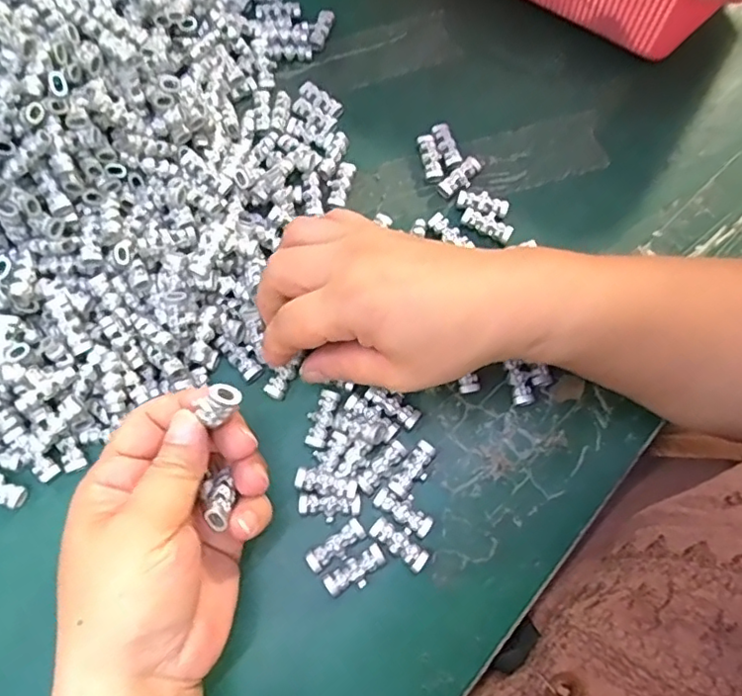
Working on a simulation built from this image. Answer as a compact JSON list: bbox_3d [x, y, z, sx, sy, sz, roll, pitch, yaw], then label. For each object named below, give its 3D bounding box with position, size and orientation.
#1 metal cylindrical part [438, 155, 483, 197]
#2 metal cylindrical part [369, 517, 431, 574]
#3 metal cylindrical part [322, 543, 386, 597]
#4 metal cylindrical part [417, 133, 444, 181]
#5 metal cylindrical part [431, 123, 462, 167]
[{"bbox_3d":[0.055,-0.102,0.353,0.029,0.007,0.013,-41,76,-15],"label":"metal cylindrical part"},{"bbox_3d":[0.015,0.093,0.279,0.031,0.007,0.013,39,73,12],"label":"metal cylindrical part"},{"bbox_3d":[-0.007,0.105,0.273,0.030,0.006,0.013,-32,73,-12],"label":"metal cylindrical part"},{"bbox_3d":[0.036,-0.117,0.357,0.011,0.008,0.031,-10,70,-5],"label":"metal cylindrical part"},{"bbox_3d":[0.046,-0.124,0.360,0.011,0.007,0.031,-18,71,-8],"label":"metal cylindrical part"}]

